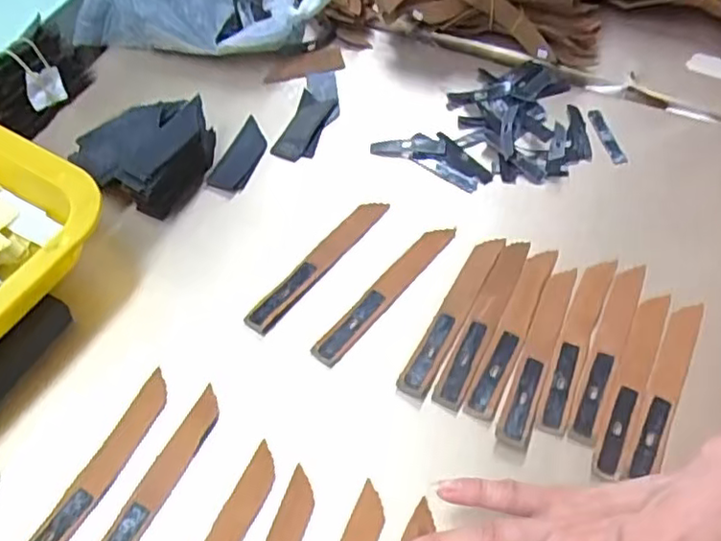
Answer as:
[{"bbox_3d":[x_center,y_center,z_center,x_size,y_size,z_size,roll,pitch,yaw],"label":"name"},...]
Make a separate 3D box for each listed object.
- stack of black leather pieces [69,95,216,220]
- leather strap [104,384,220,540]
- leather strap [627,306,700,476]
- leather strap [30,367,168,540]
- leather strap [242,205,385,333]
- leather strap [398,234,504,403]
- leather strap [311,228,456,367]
[{"bbox_3d":[-0.139,-0.082,0.439,0.069,0.032,0.078,23,59,14],"label":"stack of black leather pieces"},{"bbox_3d":[-0.107,0.114,0.333,0.015,0.005,0.121,22,59,13],"label":"leather strap"},{"bbox_3d":[0.172,0.063,0.366,0.020,0.007,0.112,28,59,3],"label":"leather strap"},{"bbox_3d":[-0.137,0.105,0.335,0.017,0.004,0.122,24,59,14],"label":"leather strap"},{"bbox_3d":[-0.026,-0.007,0.418,0.018,0.007,0.123,33,62,19],"label":"leather strap"},{"bbox_3d":[0.056,0.023,0.391,0.017,0.005,0.120,25,59,15],"label":"leather strap"},{"bbox_3d":[0.017,0.012,0.407,0.018,0.006,0.124,36,63,21],"label":"leather strap"}]

